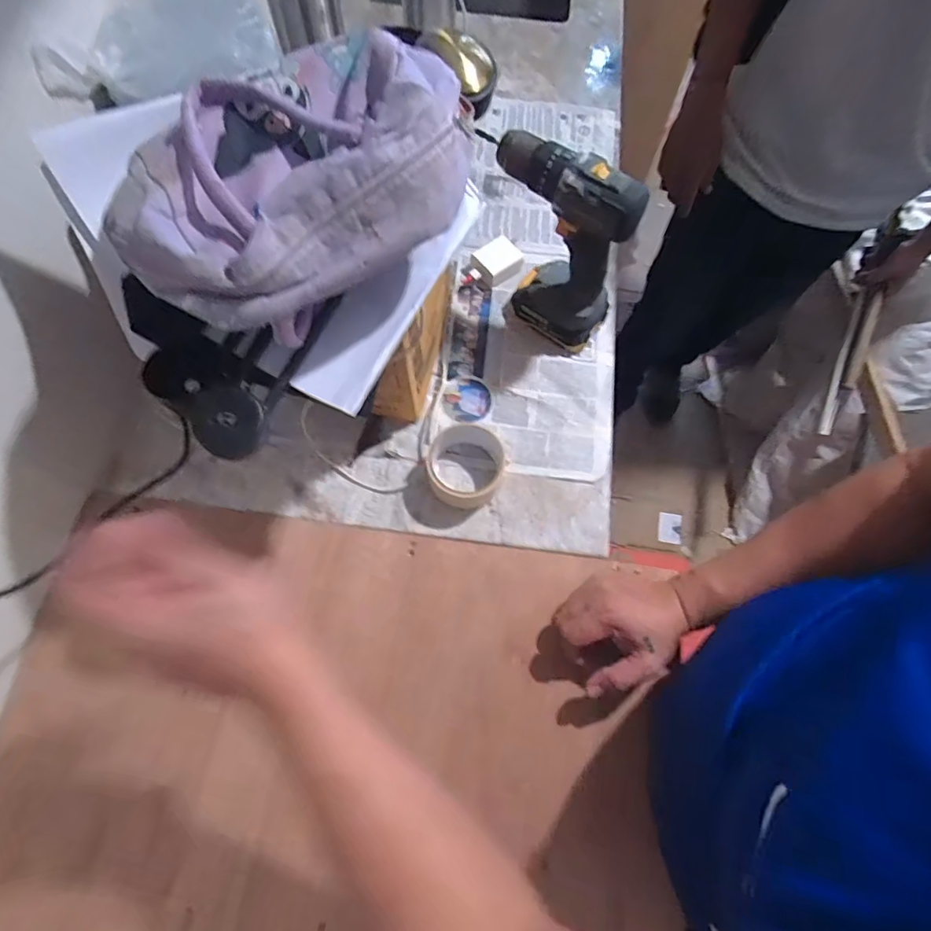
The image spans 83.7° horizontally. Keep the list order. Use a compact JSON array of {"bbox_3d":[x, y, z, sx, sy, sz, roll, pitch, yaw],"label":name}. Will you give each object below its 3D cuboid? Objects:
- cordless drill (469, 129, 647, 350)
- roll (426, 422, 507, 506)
[{"bbox_3d":[0.094,-0.253,0.593,0.179,0.221,0.067,35,73,11],"label":"cordless drill"},{"bbox_3d":[0.001,-0.003,0.597,0.086,0.044,0.094,1,70,-1],"label":"roll"}]

